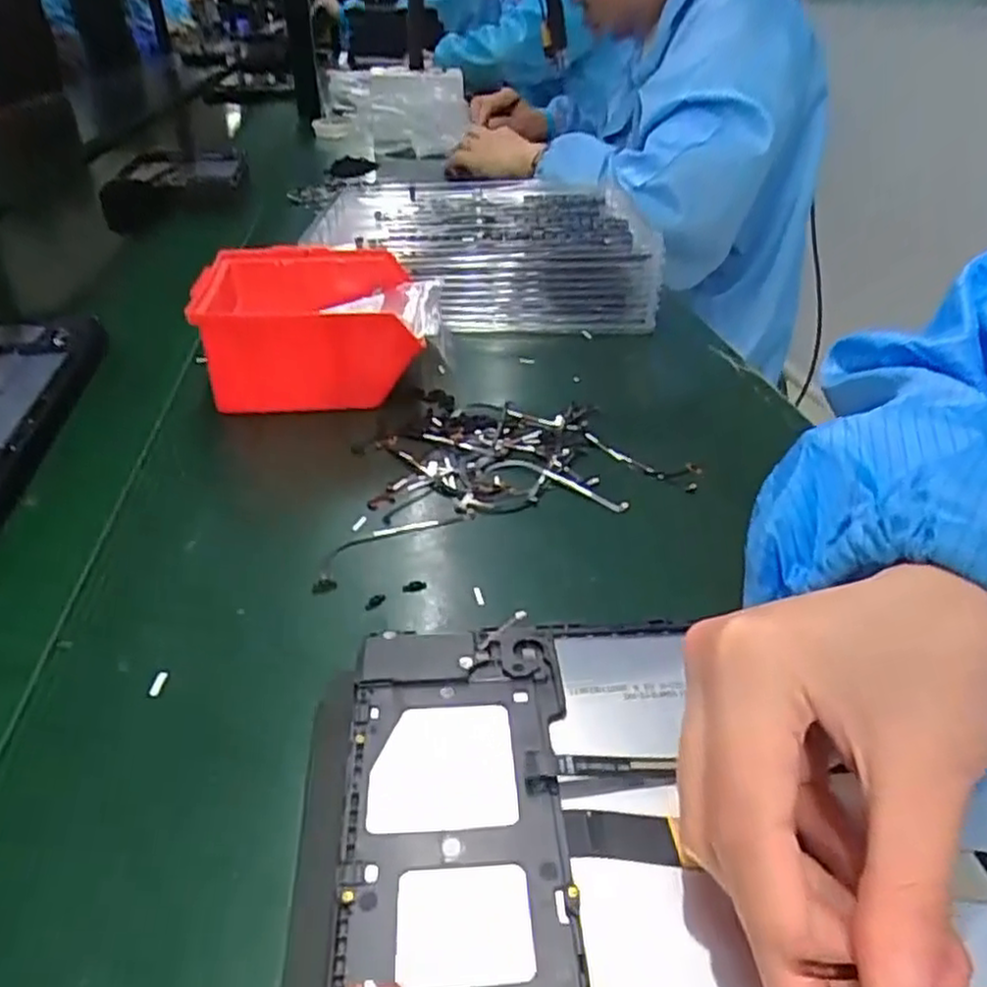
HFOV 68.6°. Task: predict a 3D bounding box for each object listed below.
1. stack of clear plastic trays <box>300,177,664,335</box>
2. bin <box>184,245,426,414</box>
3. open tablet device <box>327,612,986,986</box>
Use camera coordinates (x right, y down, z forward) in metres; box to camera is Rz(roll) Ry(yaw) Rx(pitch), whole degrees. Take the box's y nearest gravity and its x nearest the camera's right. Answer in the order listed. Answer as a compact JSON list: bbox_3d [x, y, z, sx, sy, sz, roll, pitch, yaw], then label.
[{"bbox_3d":[-0.016,-0.209,0.629,0.256,0.087,0.218,-5,35,-8],"label":"stack of clear plastic trays"},{"bbox_3d":[-0.120,-0.113,0.490,0.134,0.068,0.126,-5,36,-10],"label":"bin"},{"bbox_3d":[0.079,0.088,0.201,0.237,0.010,0.148,-2,34,-2],"label":"open tablet device"}]

